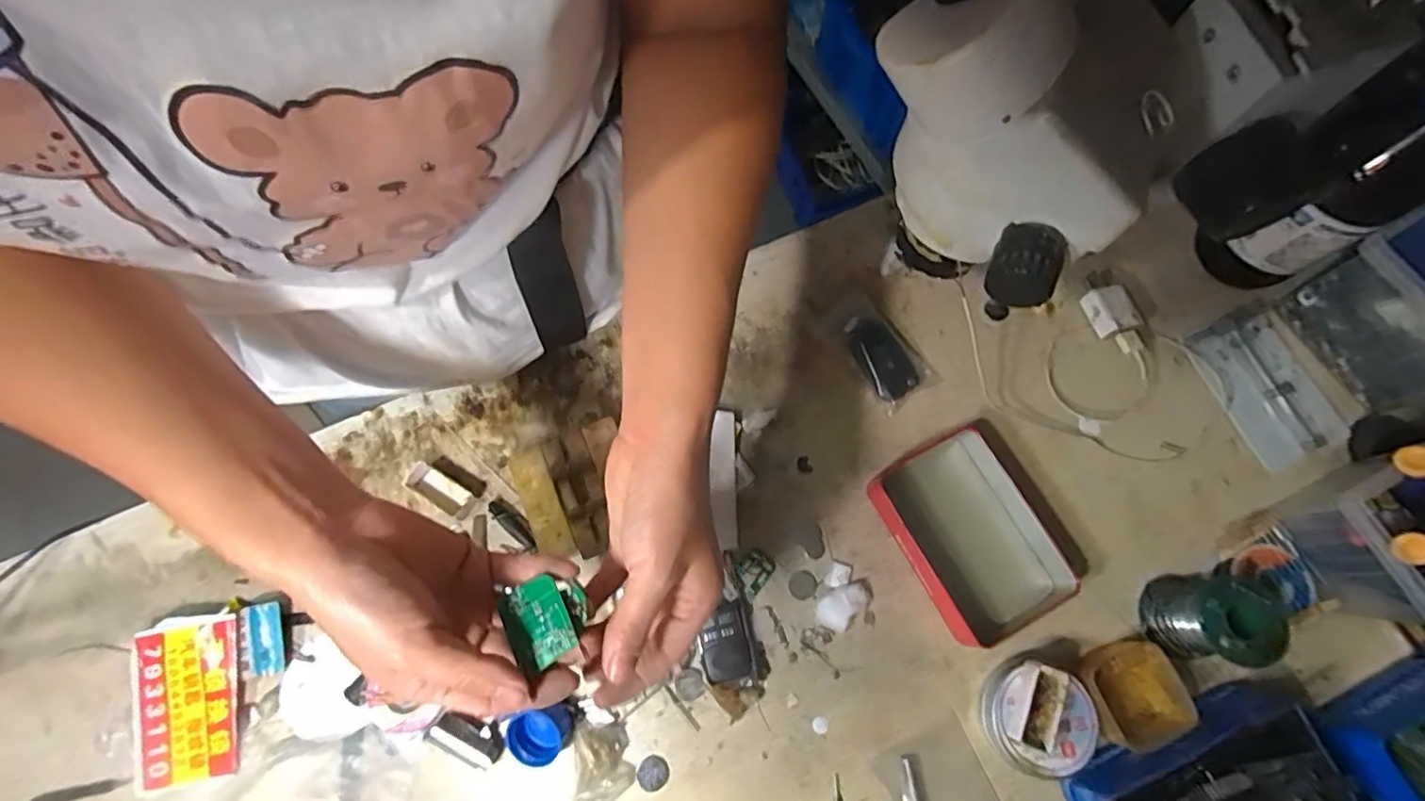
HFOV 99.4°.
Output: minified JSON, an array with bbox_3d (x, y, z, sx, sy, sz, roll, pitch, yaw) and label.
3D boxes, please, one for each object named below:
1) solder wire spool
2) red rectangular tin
[{"bbox_3d":[0.325,0.142,0.397,0.050,0.058,0.052,0,71,-1],"label":"solder wire spool"},{"bbox_3d":[0.178,0.095,0.421,0.087,0.033,0.135,-24,74,-9],"label":"red rectangular tin"}]

